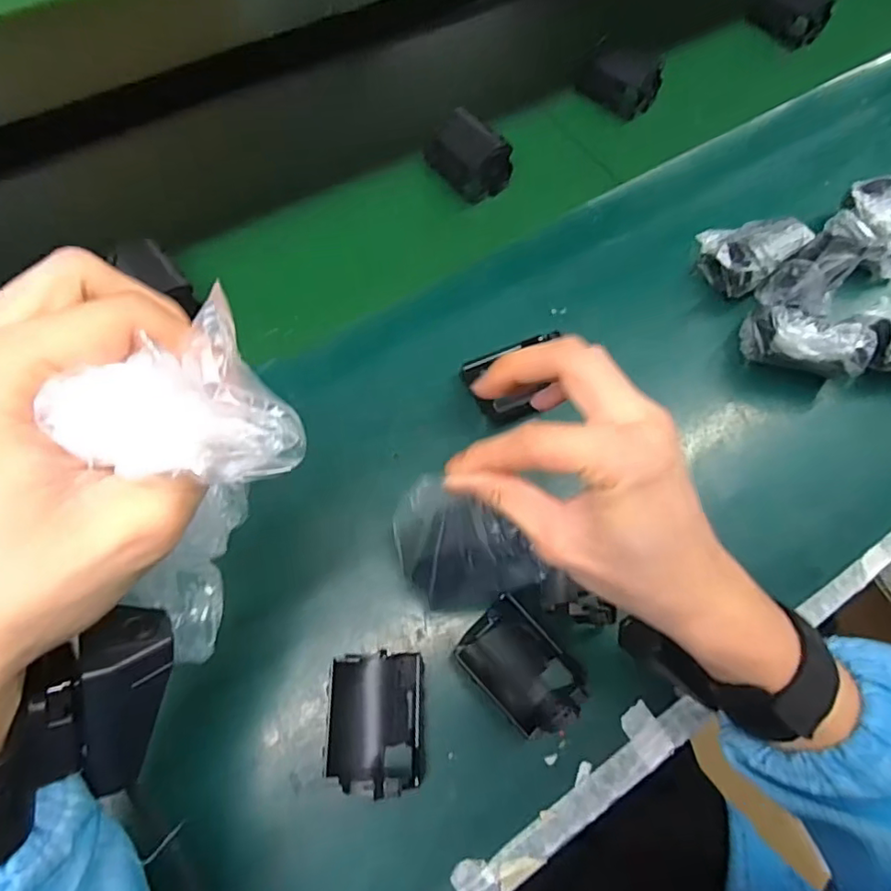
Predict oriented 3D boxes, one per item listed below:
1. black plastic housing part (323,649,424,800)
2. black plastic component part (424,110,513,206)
[{"bbox_3d":[-0.039,0.156,0.326,0.053,0.037,0.073,2,66,-2],"label":"black plastic housing part"},{"bbox_3d":[0.021,-0.255,0.504,0.049,0.034,0.072,-38,73,-17],"label":"black plastic component part"}]

